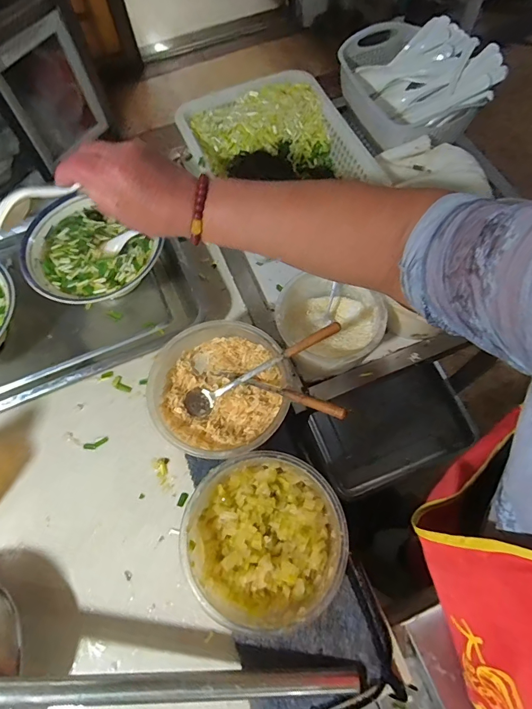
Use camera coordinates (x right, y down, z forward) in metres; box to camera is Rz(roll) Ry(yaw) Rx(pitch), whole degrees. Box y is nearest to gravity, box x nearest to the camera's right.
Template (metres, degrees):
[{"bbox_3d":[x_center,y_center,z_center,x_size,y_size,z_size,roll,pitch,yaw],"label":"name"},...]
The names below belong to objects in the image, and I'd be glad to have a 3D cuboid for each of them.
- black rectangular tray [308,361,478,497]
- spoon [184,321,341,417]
[{"bbox_3d":[0.287,0.161,0.932,0.355,0.050,0.221,-20,67,-7],"label":"black rectangular tray"},{"bbox_3d":[-0.005,0.014,0.453,0.193,0.015,0.030,-29,67,6],"label":"spoon"}]

